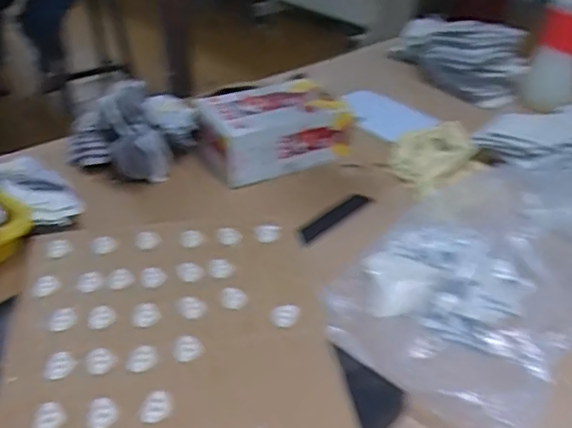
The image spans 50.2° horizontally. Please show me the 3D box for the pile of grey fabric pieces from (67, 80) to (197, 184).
[{"bbox_3d":[-0.185,-0.099,0.715,0.130,0.081,0.116,14,36,19],"label":"pile of grey fabric pieces"}]

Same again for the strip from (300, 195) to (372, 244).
[{"bbox_3d":[0.052,0.003,0.641,0.105,0.004,0.018,-31,69,-37],"label":"strip"}]

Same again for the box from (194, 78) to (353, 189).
[{"bbox_3d":[-0.016,-0.098,0.718,0.159,0.074,0.099,-15,37,-21],"label":"box"}]

